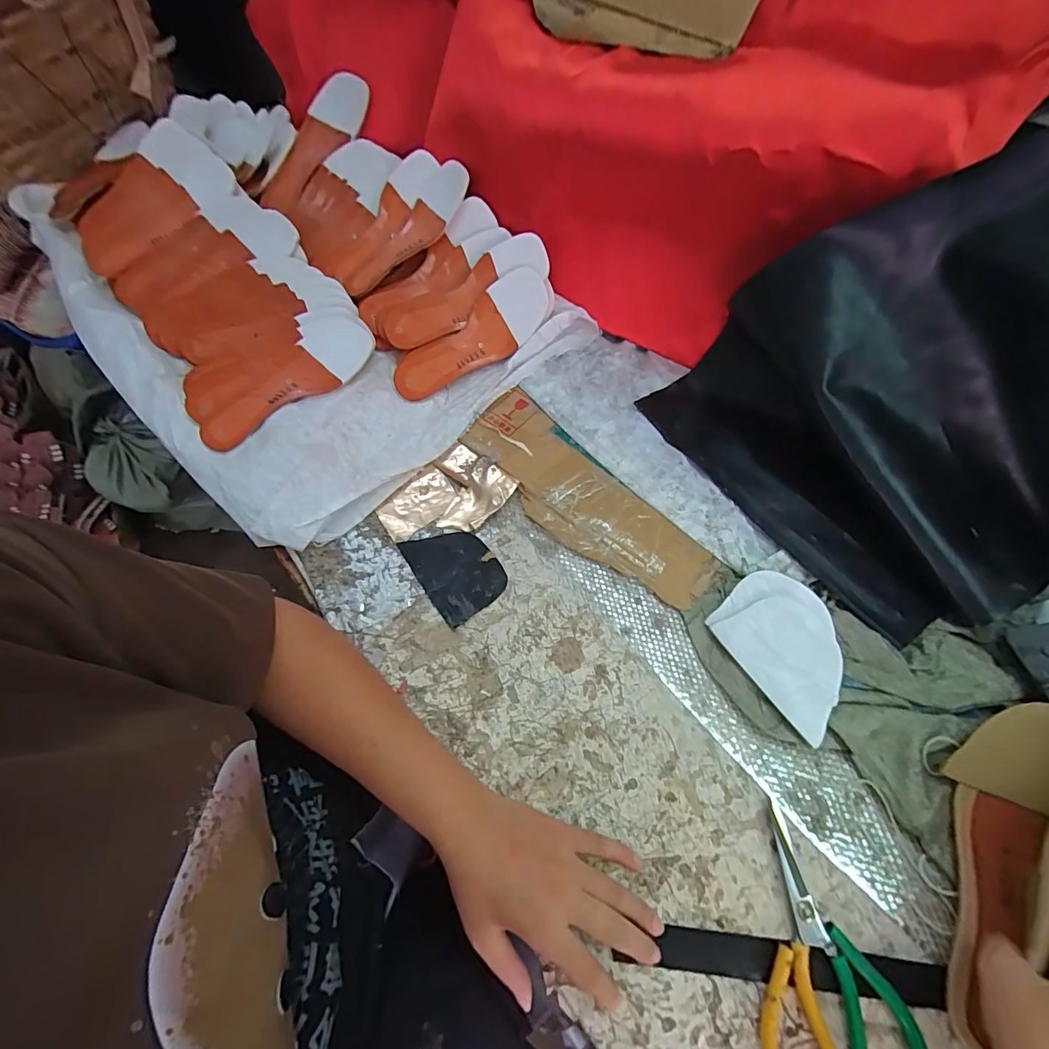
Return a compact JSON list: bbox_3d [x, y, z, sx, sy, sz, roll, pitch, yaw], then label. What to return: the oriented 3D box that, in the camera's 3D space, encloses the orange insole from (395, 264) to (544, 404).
[{"bbox_3d":[-0.065,-0.239,0.617,0.227,0.016,0.079,-39,91,-3],"label":"orange insole"}]

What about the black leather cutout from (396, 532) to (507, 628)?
[{"bbox_3d":[-0.073,0.046,0.502,0.077,0.004,0.109,-33,65,-19],"label":"black leather cutout"}]

